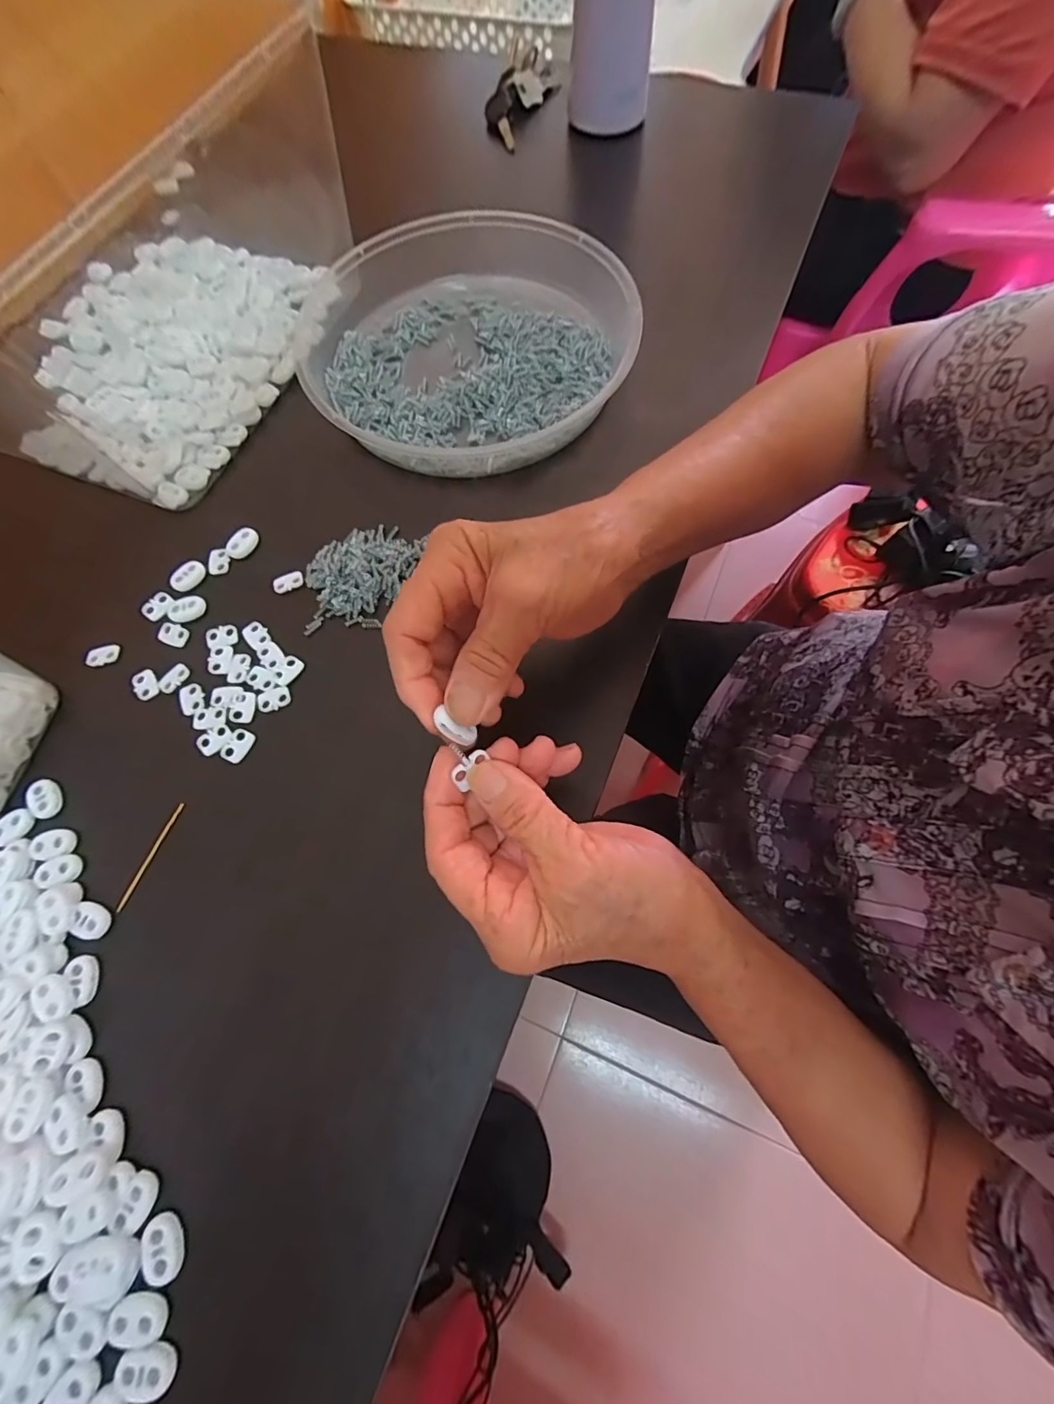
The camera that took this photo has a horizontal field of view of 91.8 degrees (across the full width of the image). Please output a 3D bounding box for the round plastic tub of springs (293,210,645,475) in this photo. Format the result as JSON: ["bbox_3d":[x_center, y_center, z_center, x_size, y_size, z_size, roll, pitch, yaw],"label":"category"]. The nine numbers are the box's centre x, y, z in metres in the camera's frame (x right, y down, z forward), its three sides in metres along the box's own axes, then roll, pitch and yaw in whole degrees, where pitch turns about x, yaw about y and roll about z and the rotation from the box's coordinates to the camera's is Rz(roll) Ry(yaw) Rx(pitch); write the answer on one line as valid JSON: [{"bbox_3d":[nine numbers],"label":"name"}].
[{"bbox_3d":[-0.044,-0.262,0.369,0.226,0.040,0.240,-1,69,3],"label":"round plastic tub of springs"}]

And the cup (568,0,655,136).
[{"bbox_3d":[0.071,-0.580,0.425,0.067,0.143,0.055,-3,69,2],"label":"cup"}]

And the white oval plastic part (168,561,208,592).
[{"bbox_3d":[-0.218,-0.081,0.329,0.023,0.005,0.015,-43,73,-12],"label":"white oval plastic part"}]

